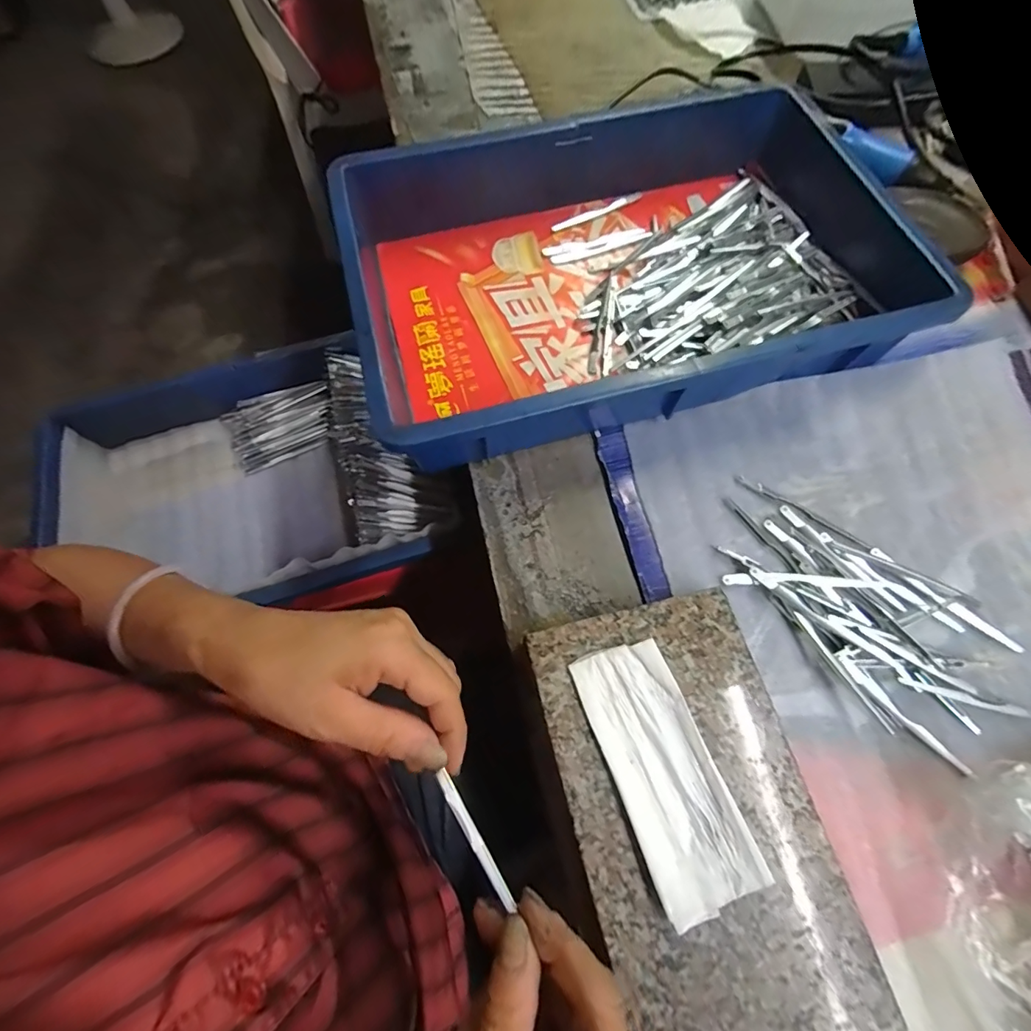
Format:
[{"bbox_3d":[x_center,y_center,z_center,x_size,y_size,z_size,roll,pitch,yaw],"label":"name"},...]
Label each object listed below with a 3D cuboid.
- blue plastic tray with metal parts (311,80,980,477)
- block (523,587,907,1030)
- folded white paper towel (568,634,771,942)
[{"bbox_3d":[0.087,-0.205,0.389,0.432,0.079,0.282,-15,68,-5],"label":"blue plastic tray with metal parts"},{"bbox_3d":[0.100,0.175,0.263,0.131,0.032,0.237,-14,68,-5],"label":"block"},{"bbox_3d":[0.082,0.140,0.258,0.054,0.011,0.133,-19,68,-7],"label":"folded white paper towel"}]

